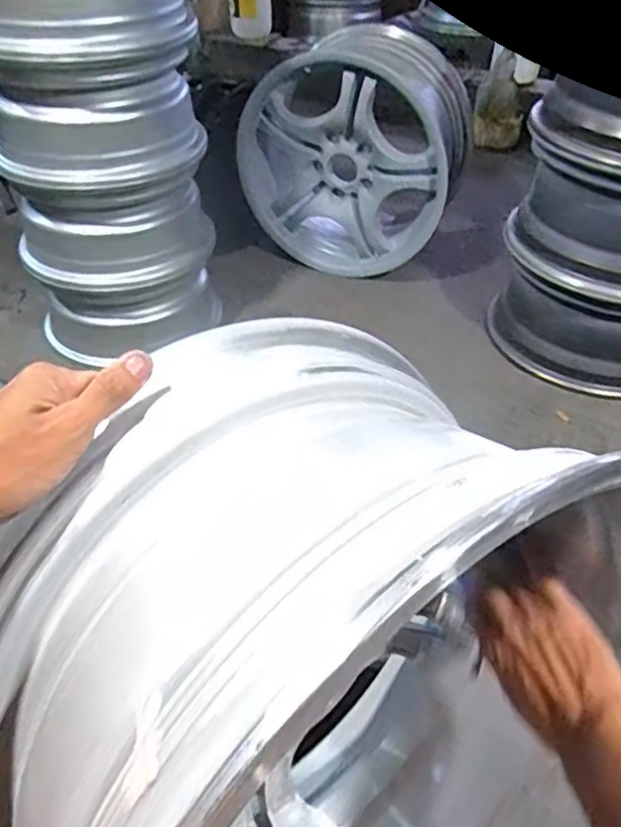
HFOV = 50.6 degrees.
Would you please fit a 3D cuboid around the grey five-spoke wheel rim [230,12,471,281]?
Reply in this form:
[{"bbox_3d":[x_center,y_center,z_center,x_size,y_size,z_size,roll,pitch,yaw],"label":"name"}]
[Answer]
[{"bbox_3d":[0.098,-0.561,1.454,0.461,0.407,0.223,18,45,18],"label":"grey five-spoke wheel rim"}]

